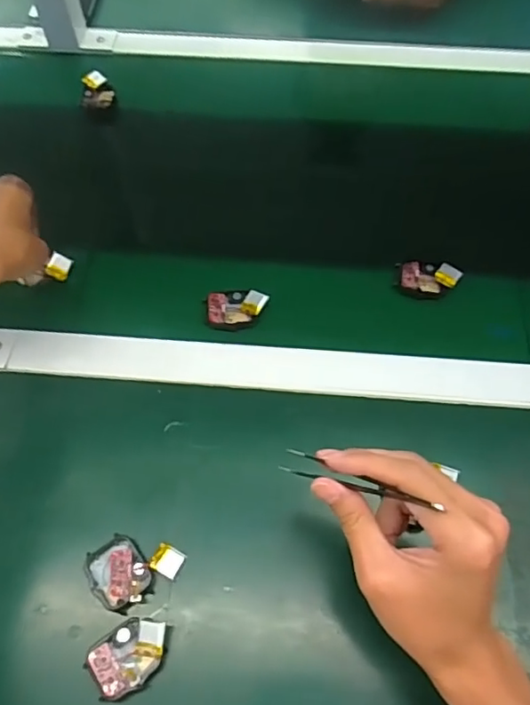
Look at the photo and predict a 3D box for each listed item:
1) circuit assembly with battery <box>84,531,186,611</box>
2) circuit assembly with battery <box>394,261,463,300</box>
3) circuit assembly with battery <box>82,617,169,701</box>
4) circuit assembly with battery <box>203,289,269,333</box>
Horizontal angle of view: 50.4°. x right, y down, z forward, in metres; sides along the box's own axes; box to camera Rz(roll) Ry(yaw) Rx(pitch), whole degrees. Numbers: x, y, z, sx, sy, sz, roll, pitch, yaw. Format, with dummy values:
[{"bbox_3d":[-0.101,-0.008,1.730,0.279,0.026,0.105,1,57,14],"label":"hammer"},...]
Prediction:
[{"bbox_3d":[-0.093,0.150,0.400,0.062,0.007,0.045,-29,65,-16],"label":"circuit assembly with battery"},{"bbox_3d":[0.151,-0.067,0.526,0.057,0.017,0.036,13,62,6],"label":"circuit assembly with battery"},{"bbox_3d":[-0.090,0.200,0.375,0.052,0.021,0.039,-37,68,-19],"label":"circuit assembly with battery"},{"bbox_3d":[-0.025,-0.041,0.505,0.054,0.014,0.039,-4,61,-3],"label":"circuit assembly with battery"}]

